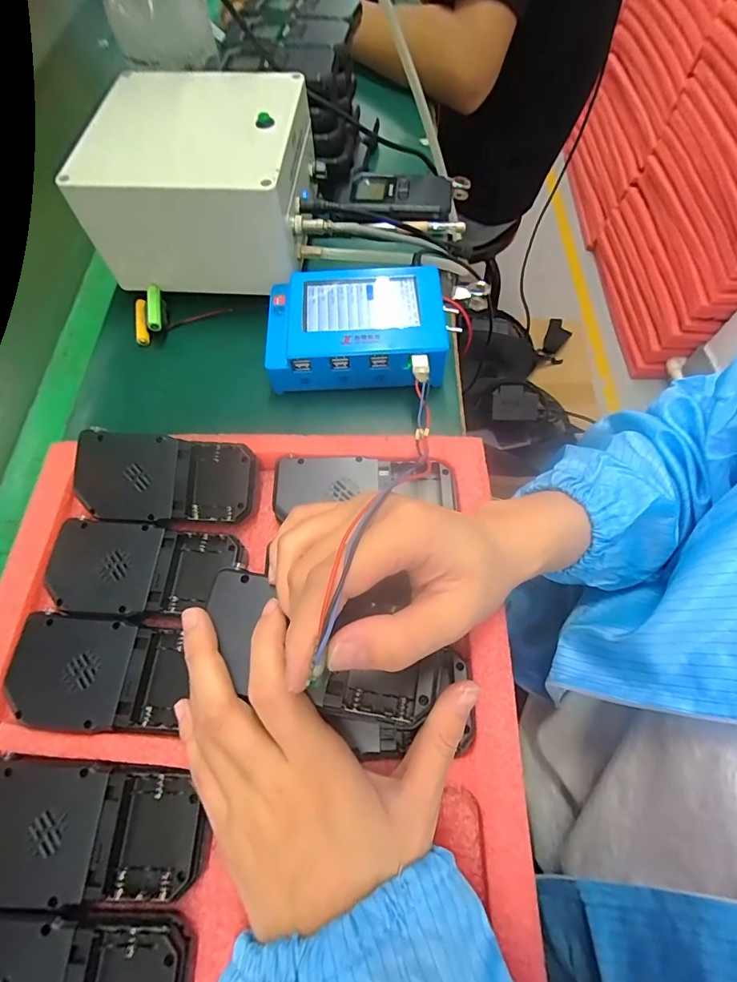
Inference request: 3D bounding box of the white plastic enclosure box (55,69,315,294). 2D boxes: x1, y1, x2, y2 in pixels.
[{"bbox_3d":[-0.134,-0.265,0.387,0.154,0.088,0.159,4,64,3],"label":"white plastic enclosure box"}]

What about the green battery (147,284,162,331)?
[{"bbox_3d":[-0.185,-0.158,0.387,0.012,0.009,0.044,-11,65,-5],"label":"green battery"}]

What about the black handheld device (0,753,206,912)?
[{"bbox_3d":[-0.140,0.166,0.222,0.116,0.016,0.056,3,64,2],"label":"black handheld device"}]

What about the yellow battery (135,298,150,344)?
[{"bbox_3d":[-0.201,-0.151,0.399,0.014,0.013,0.044,-13,65,-5],"label":"yellow battery"}]

